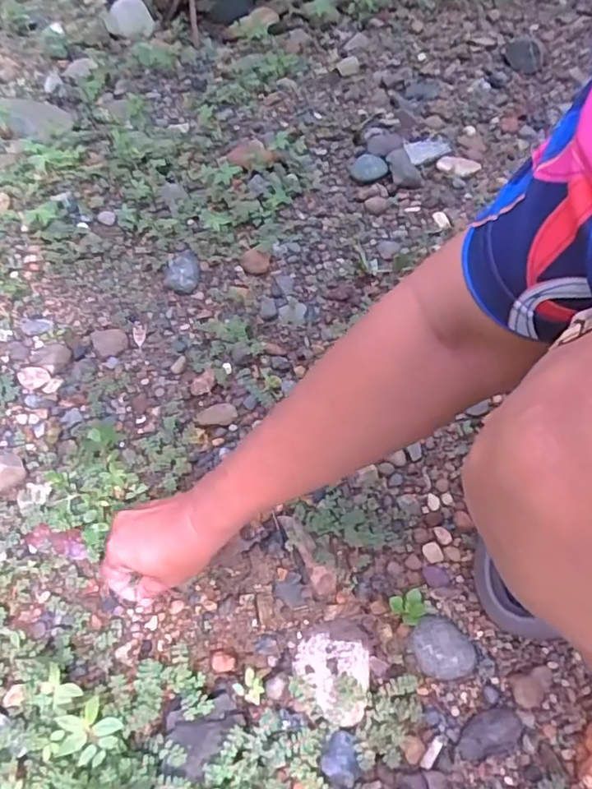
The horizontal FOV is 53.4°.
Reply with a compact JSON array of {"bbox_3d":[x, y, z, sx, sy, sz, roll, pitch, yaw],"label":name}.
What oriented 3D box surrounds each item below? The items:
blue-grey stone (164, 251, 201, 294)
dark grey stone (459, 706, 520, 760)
[{"bbox_3d":[-0.149,-0.162,0.766,0.045,0.018,0.076,-11,53,-5],"label":"blue-grey stone"},{"bbox_3d":[0.145,0.253,0.440,0.050,0.010,0.027,-17,54,-10],"label":"dark grey stone"}]

